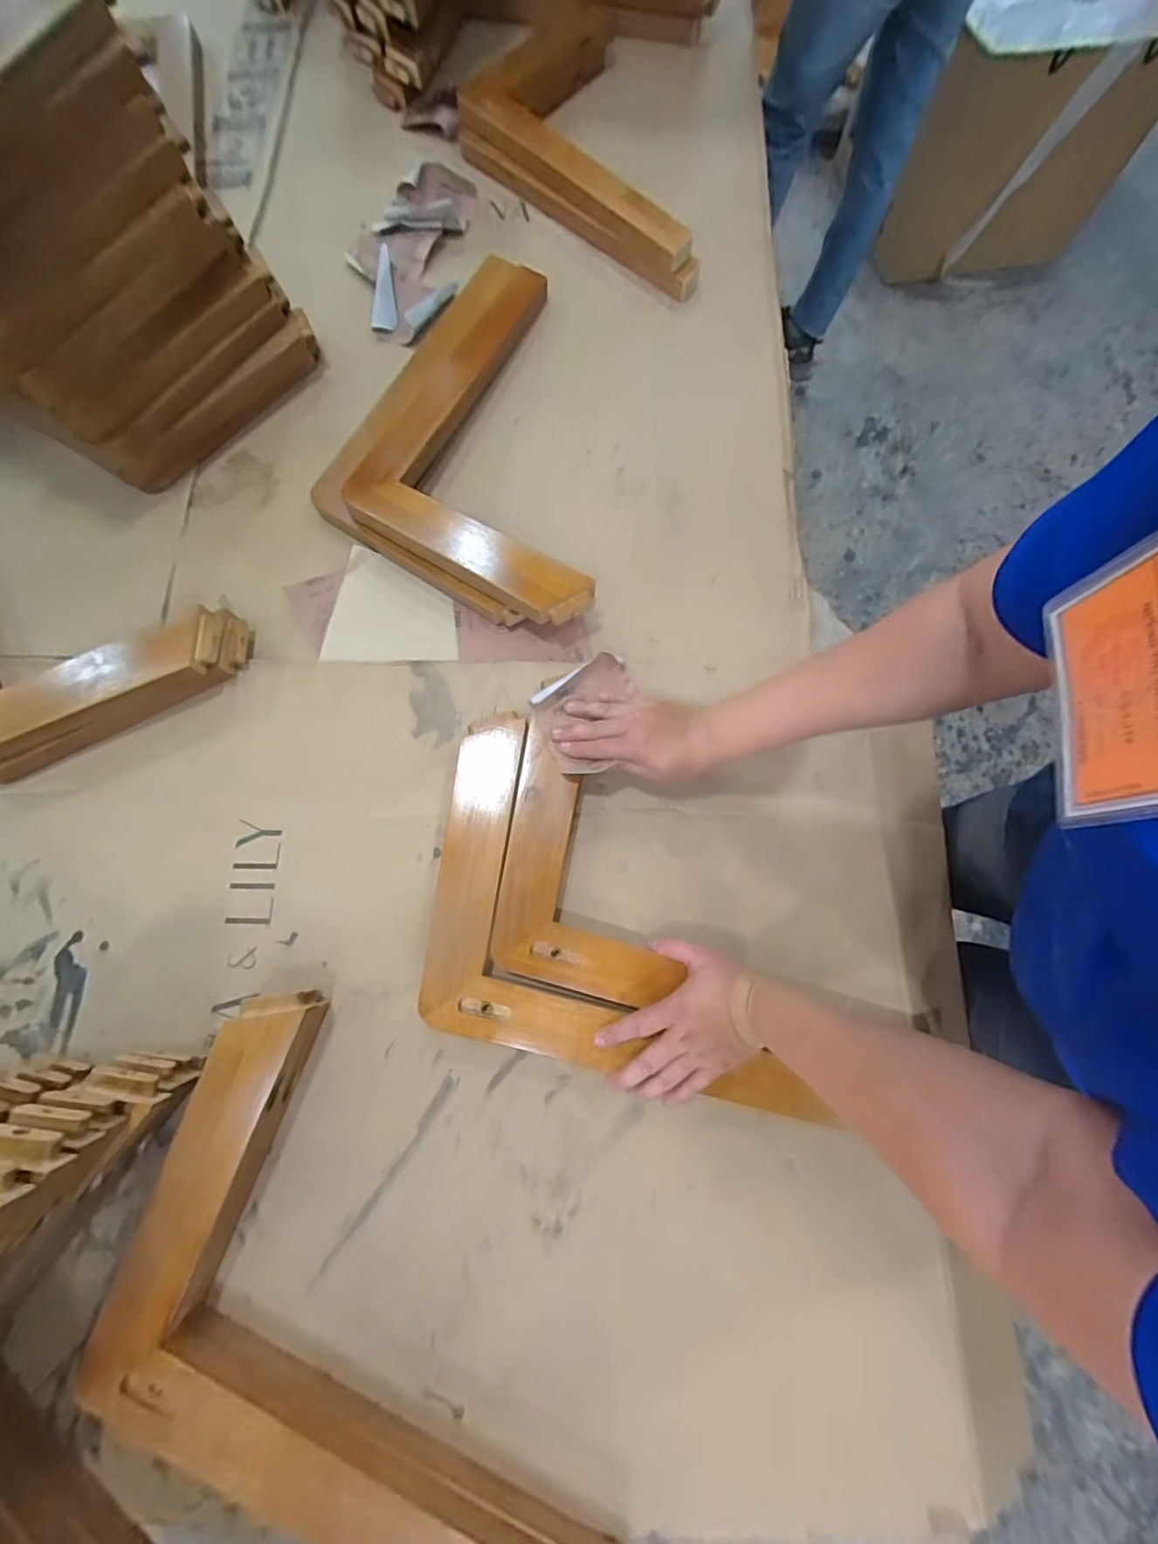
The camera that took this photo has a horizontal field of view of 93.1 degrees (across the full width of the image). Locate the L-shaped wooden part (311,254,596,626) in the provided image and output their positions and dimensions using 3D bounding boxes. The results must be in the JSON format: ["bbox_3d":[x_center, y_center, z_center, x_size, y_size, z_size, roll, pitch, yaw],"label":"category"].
[{"bbox_3d":[-0.166,-0.405,0.662,0.296,0.059,0.542,-8,76,-2],"label":"L-shaped wooden part"}]

